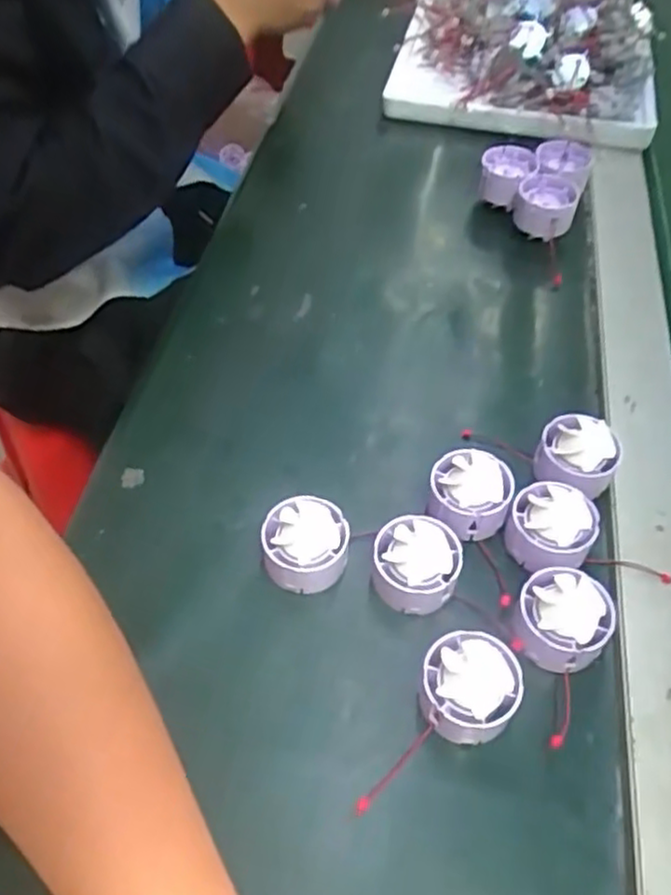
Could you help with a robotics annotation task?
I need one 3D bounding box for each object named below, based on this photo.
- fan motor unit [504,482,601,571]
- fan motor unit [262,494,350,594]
[{"bbox_3d":[0.119,0.047,0.398,0.044,0.031,0.049,32,57,21],"label":"fan motor unit"},{"bbox_3d":[-0.016,0.054,0.389,0.045,0.030,0.042,4,52,0],"label":"fan motor unit"}]

